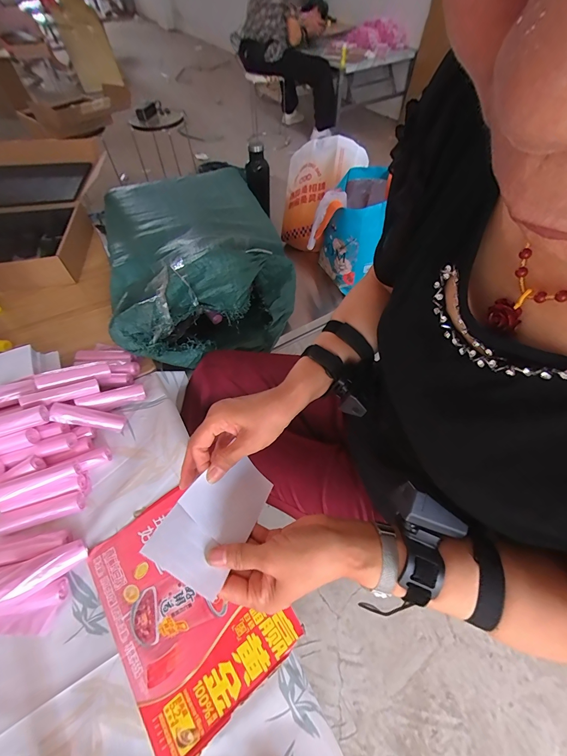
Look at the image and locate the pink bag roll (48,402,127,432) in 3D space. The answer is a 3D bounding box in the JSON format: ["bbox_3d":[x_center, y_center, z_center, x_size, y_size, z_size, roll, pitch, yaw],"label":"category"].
[{"bbox_3d":[-0.347,0.071,0.573,0.116,0.022,0.033,16,51,-22],"label":"pink bag roll"}]

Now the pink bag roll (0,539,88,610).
[{"bbox_3d":[-0.341,0.266,0.433,0.128,0.023,0.035,-22,53,-40],"label":"pink bag roll"}]

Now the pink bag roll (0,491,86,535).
[{"bbox_3d":[-0.385,0.213,0.504,0.134,0.021,0.033,-15,55,-7],"label":"pink bag roll"}]

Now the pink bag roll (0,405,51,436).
[{"bbox_3d":[-0.447,0.076,0.513,0.123,0.024,0.026,-18,56,-12],"label":"pink bag roll"}]

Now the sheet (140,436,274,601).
[{"bbox_3d":[-0.068,0.140,0.341,0.076,0.008,0.145,41,37,-1],"label":"sheet"}]

